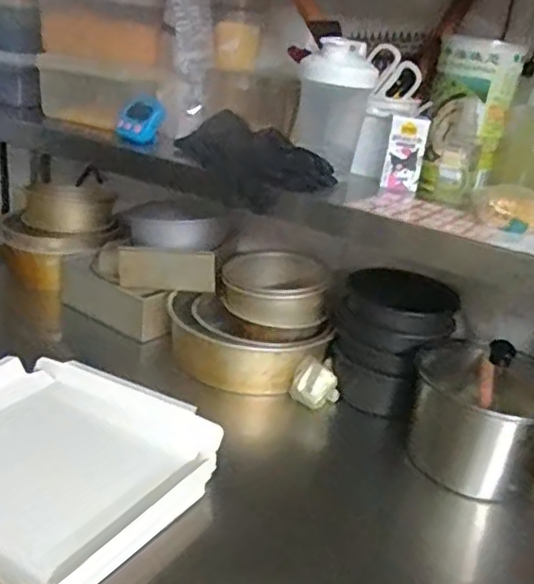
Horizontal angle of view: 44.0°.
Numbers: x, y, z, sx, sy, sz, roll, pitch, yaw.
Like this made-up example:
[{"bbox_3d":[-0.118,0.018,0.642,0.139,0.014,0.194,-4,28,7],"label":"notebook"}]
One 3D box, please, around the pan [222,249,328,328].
[{"bbox_3d":[0.012,-0.001,1.032,0.161,0.078,0.137,5,23,-5],"label":"pan"}]

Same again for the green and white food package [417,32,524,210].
[{"bbox_3d":[0.239,-0.208,0.809,0.094,0.180,0.066,18,25,23],"label":"green and white food package"}]

